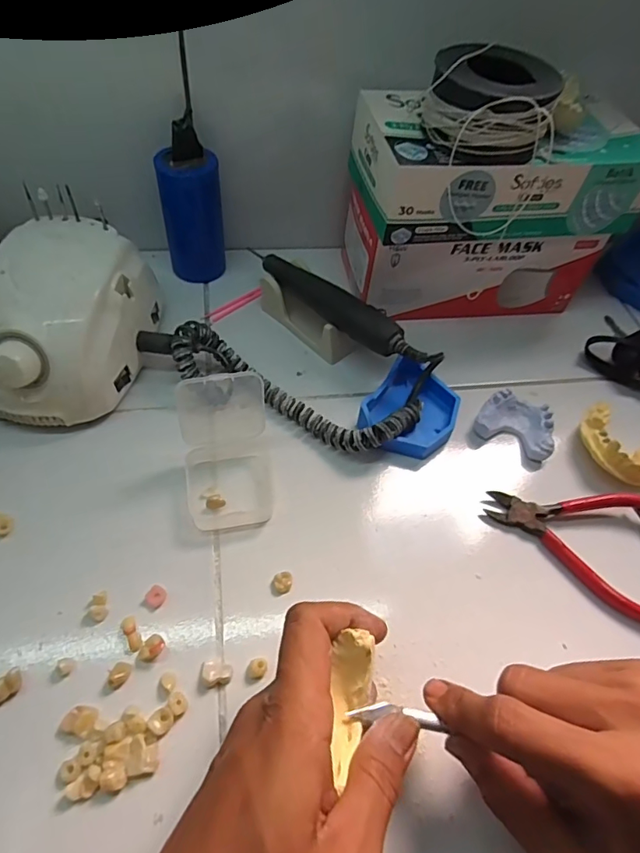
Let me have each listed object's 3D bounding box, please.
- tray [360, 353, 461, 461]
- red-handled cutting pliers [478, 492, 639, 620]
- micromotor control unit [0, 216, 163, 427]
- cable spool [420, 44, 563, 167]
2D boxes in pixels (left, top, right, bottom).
[{"bbox_3d":[0.070,-0.011,0.384,0.063,0.026,0.081,34,58,17],"label":"tray"},{"bbox_3d":[0.173,0.070,0.339,0.120,0.018,0.082,21,55,9],"label":"red-handled cutting pliers"},{"bbox_3d":[-0.183,-0.075,0.369,0.094,0.085,0.139,9,54,1],"label":"micromotor control unit"},{"bbox_3d":[0.114,-0.218,0.343,0.085,0.048,0.071,5,53,-2],"label":"cable spool"}]

